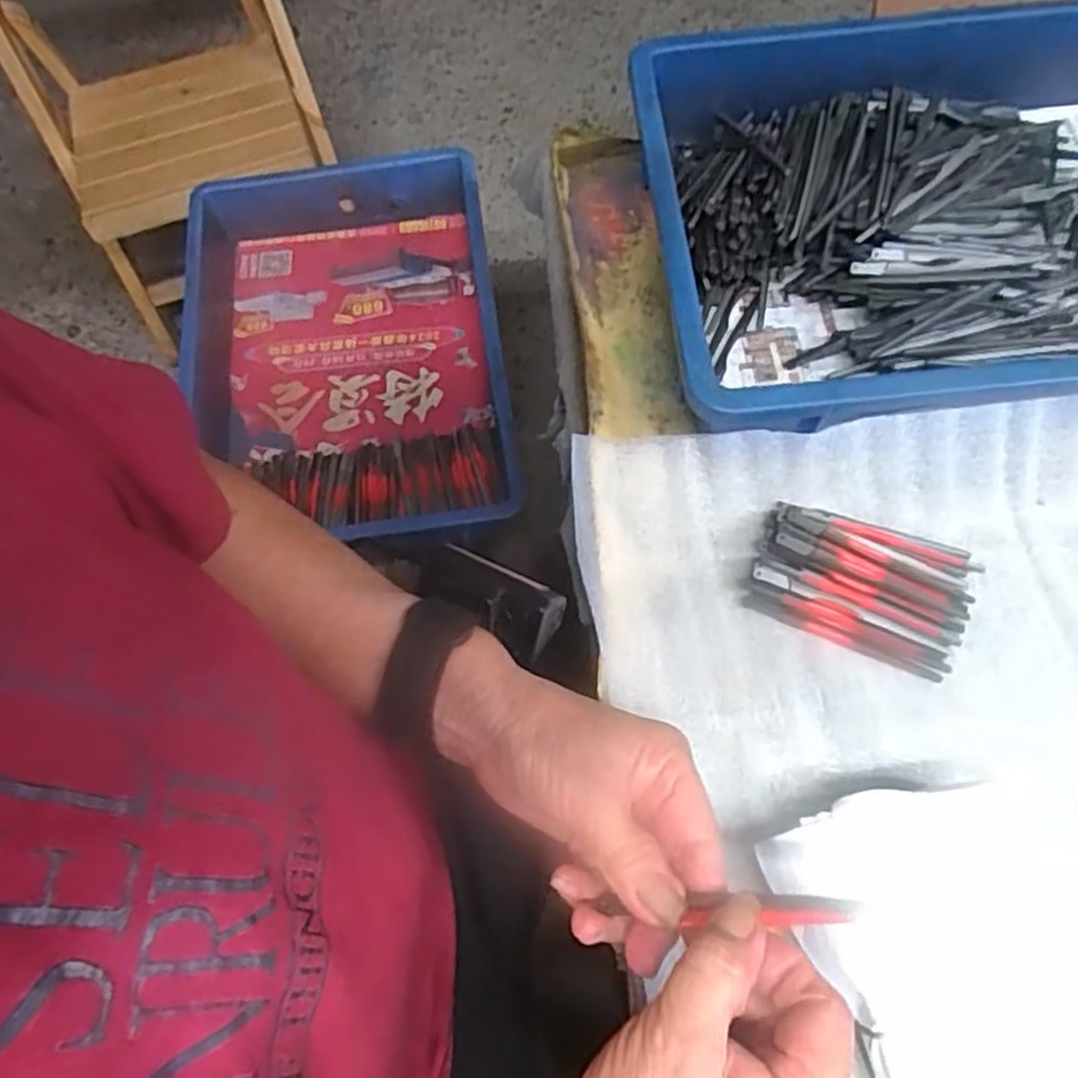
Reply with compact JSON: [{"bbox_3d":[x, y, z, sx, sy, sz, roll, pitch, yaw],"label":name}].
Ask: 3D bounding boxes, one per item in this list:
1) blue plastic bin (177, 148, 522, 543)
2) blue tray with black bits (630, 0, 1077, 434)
[{"bbox_3d":[-0.190,-0.194,0.758,0.295,0.081,0.392,-8,66,-1],"label":"blue plastic bin"},{"bbox_3d":[0.297,-0.195,0.465,0.460,0.073,0.288,-3,66,1],"label":"blue tray with black bits"}]

